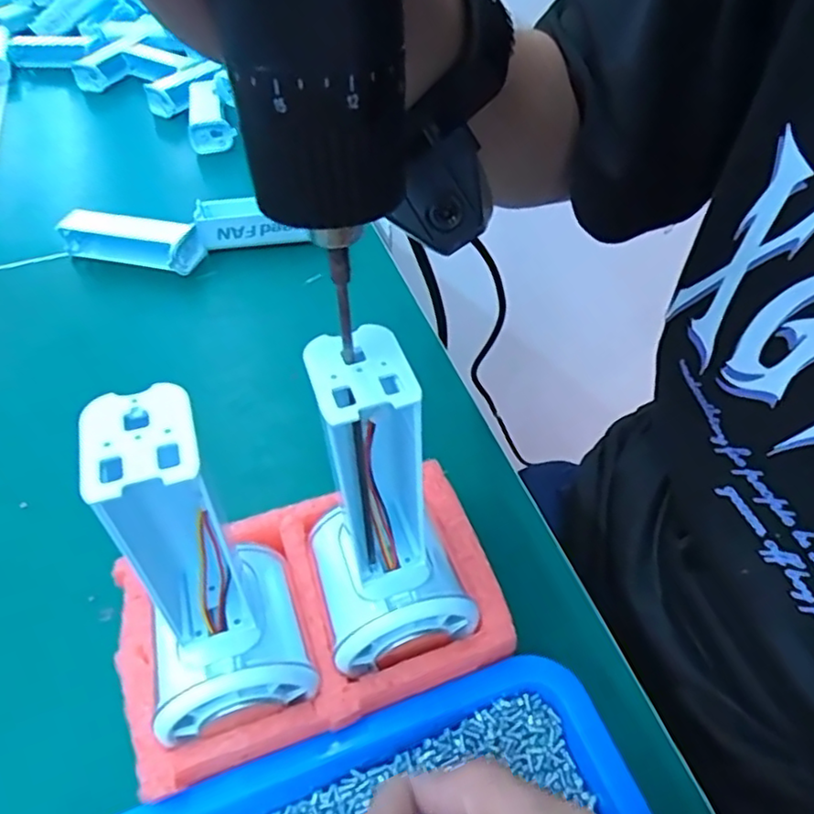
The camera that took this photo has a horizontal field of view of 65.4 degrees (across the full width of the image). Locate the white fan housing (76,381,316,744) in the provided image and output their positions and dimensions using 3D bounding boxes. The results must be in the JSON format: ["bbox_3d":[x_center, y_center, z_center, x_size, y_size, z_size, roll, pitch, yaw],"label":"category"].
[{"bbox_3d":[-0.066,0.047,0.192,0.047,0.118,0.057,-16,49,-11],"label":"white fan housing"}]

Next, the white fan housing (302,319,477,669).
[{"bbox_3d":[-0.012,0.032,0.208,0.048,0.122,0.057,-19,50,-13],"label":"white fan housing"}]

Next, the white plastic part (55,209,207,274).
[{"bbox_3d":[-0.206,-0.125,0.475,0.104,0.035,0.033,13,50,14],"label":"white plastic part"}]

